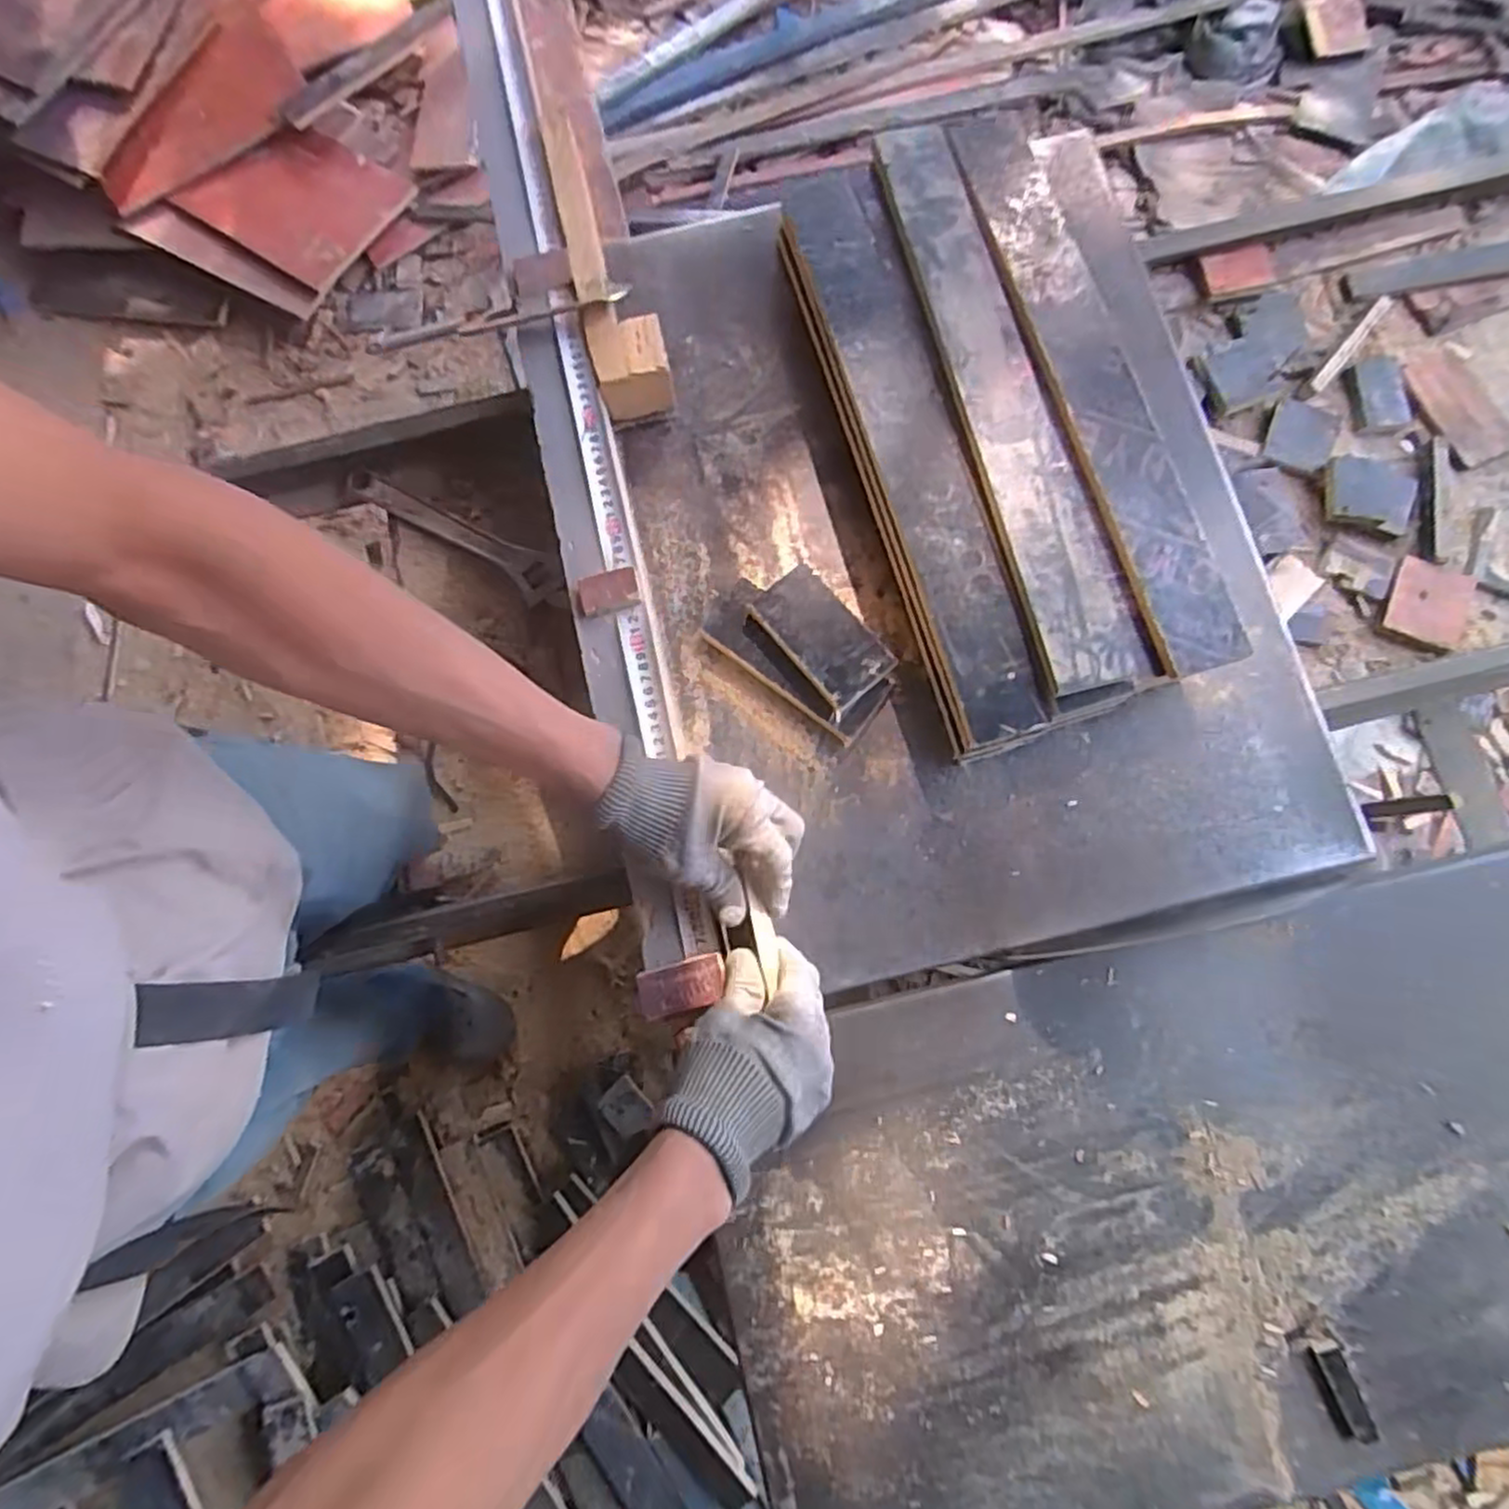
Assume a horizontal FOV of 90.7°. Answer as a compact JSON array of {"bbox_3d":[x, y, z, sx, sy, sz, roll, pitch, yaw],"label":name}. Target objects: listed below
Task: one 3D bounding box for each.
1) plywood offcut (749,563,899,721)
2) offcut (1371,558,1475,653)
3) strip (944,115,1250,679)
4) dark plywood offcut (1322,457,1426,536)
[{"bbox_3d":[0.055,-0.097,0.608,0.066,0.008,0.117,-37,80,-5],"label":"plywood offcut"},{"bbox_3d":[0.618,-0.134,0.684,0.069,0.008,0.082,25,82,5],"label":"offcut"},{"bbox_3d":[0.272,-0.306,0.609,0.069,0.018,0.502,-17,80,-2],"label":"strip"},{"bbox_3d":[0.582,-0.248,0.704,0.080,0.006,0.073,16,81,4],"label":"dark plywood offcut"}]

